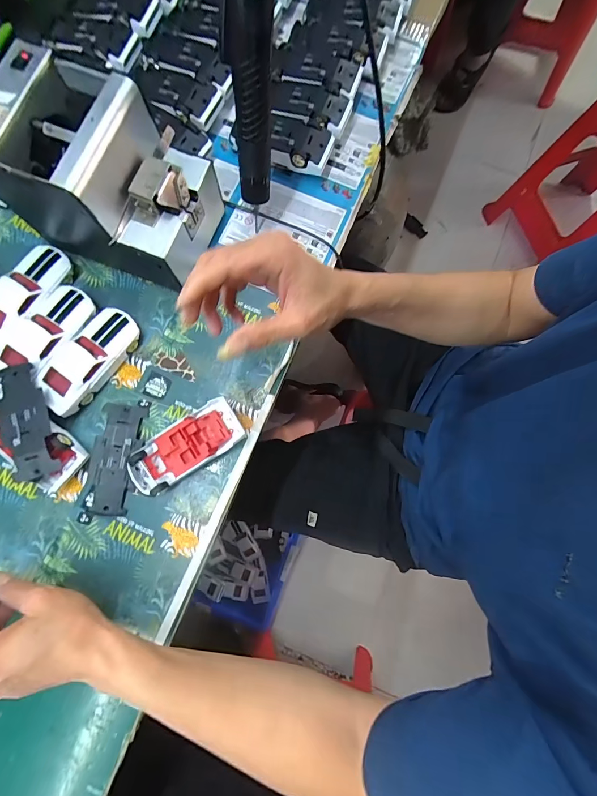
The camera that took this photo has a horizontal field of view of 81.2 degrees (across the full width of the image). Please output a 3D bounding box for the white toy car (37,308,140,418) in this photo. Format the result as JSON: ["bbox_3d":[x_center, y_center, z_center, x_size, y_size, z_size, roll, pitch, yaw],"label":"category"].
[{"bbox_3d":[-0.236,-0.044,0.398,0.055,0.037,0.126,39,82,7],"label":"white toy car"}]

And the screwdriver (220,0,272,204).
[{"bbox_3d":[-0.046,-0.292,0.328,0.041,0.198,0.034,7,53,2],"label":"screwdriver"}]

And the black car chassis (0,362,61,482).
[{"bbox_3d":[-0.289,0.024,0.366,0.046,0.013,0.123,-20,78,-8],"label":"black car chassis"}]

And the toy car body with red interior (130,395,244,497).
[{"bbox_3d":[-0.125,0.054,0.384,0.128,0.034,0.056,-31,81,-5],"label":"toy car body with red interior"}]

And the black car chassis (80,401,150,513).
[{"bbox_3d":[-0.207,0.067,0.390,0.051,0.014,0.122,6,80,1],"label":"black car chassis"}]

